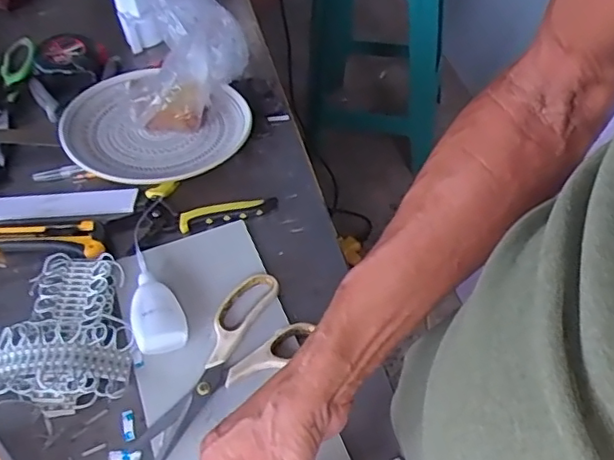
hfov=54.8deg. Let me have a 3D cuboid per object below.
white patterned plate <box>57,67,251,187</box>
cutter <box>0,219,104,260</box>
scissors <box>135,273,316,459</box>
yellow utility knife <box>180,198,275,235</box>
[{"bbox_3d":[-0.177,-0.114,0.682,0.198,0.041,0.182,-2,50,2],"label":"white patterned plate"},{"bbox_3d":[-0.272,0.007,0.602,0.146,0.019,0.045,5,51,8],"label":"cutter"},{"bbox_3d":[-0.080,0.109,0.507,0.171,0.012,0.086,-35,56,-23],"label":"scissors"},{"bbox_3d":[-0.082,-0.019,0.617,0.102,0.009,0.024,-11,50,-5],"label":"yellow utility knife"}]

